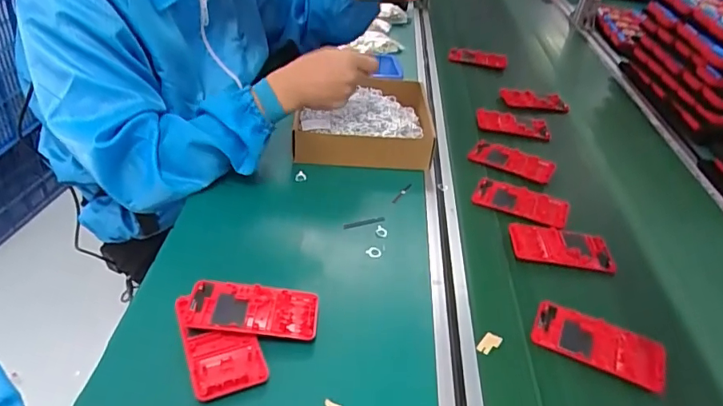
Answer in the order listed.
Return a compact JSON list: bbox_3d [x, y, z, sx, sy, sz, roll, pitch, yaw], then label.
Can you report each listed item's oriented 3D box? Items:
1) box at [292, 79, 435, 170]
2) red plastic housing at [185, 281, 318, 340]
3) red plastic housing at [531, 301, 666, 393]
[{"bbox_3d":[0.007,-0.119,0.773,0.217,0.052,0.177,1,38,-7],"label":"box"},{"bbox_3d":[-0.104,0.103,0.488,0.120,0.017,0.058,5,37,-3],"label":"red plastic housing"},{"bbox_3d":[0.236,0.140,0.510,0.122,0.013,0.063,21,39,18],"label":"red plastic housing"}]

